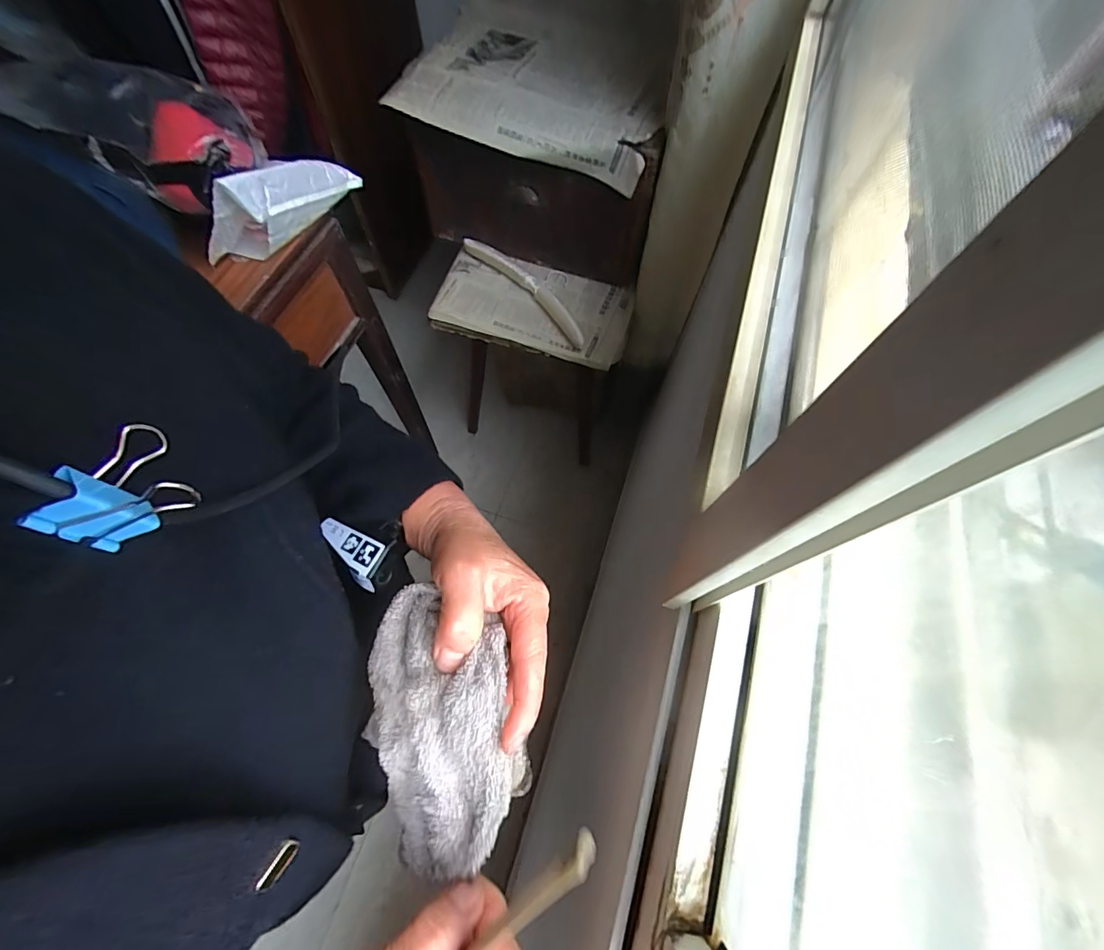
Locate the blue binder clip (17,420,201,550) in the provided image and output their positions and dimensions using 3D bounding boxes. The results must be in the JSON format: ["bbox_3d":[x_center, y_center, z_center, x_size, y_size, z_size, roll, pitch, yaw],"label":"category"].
[{"bbox_3d":[-0.124,0.006,0.135,0.033,0.025,0.027,-42,73,-17],"label":"blue binder clip"}]

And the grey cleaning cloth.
[{"bbox_3d":[-0.061,0.135,0.255,0.075,0.058,0.141,-3,66,-3],"label":"grey cleaning cloth"}]

